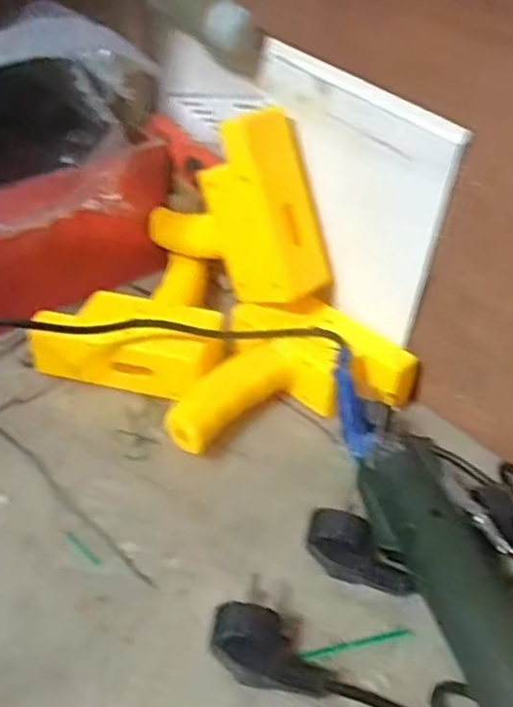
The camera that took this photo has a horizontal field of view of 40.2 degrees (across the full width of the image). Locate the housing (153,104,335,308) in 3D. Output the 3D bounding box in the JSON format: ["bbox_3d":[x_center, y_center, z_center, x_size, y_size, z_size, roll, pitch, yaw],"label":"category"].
[{"bbox_3d":[-0.016,-0.116,0.513,0.050,0.124,0.159,-30,50,-33],"label":"housing"}]

